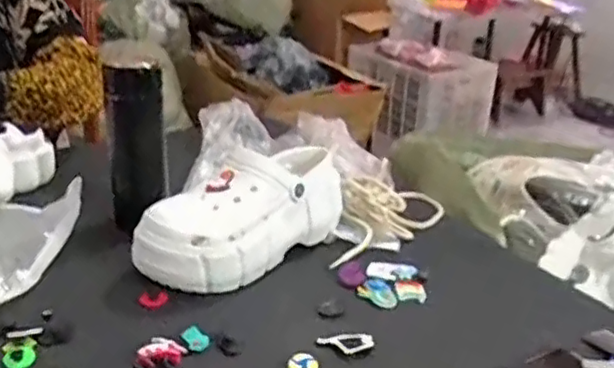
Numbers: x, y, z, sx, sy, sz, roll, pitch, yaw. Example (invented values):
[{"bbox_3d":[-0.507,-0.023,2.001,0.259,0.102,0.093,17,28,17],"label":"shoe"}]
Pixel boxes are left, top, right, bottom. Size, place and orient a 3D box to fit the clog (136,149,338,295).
[{"bbox_3d":[-0.058,0.028,0.727,0.089,0.103,0.241,22,30,37],"label":"clog"}]

